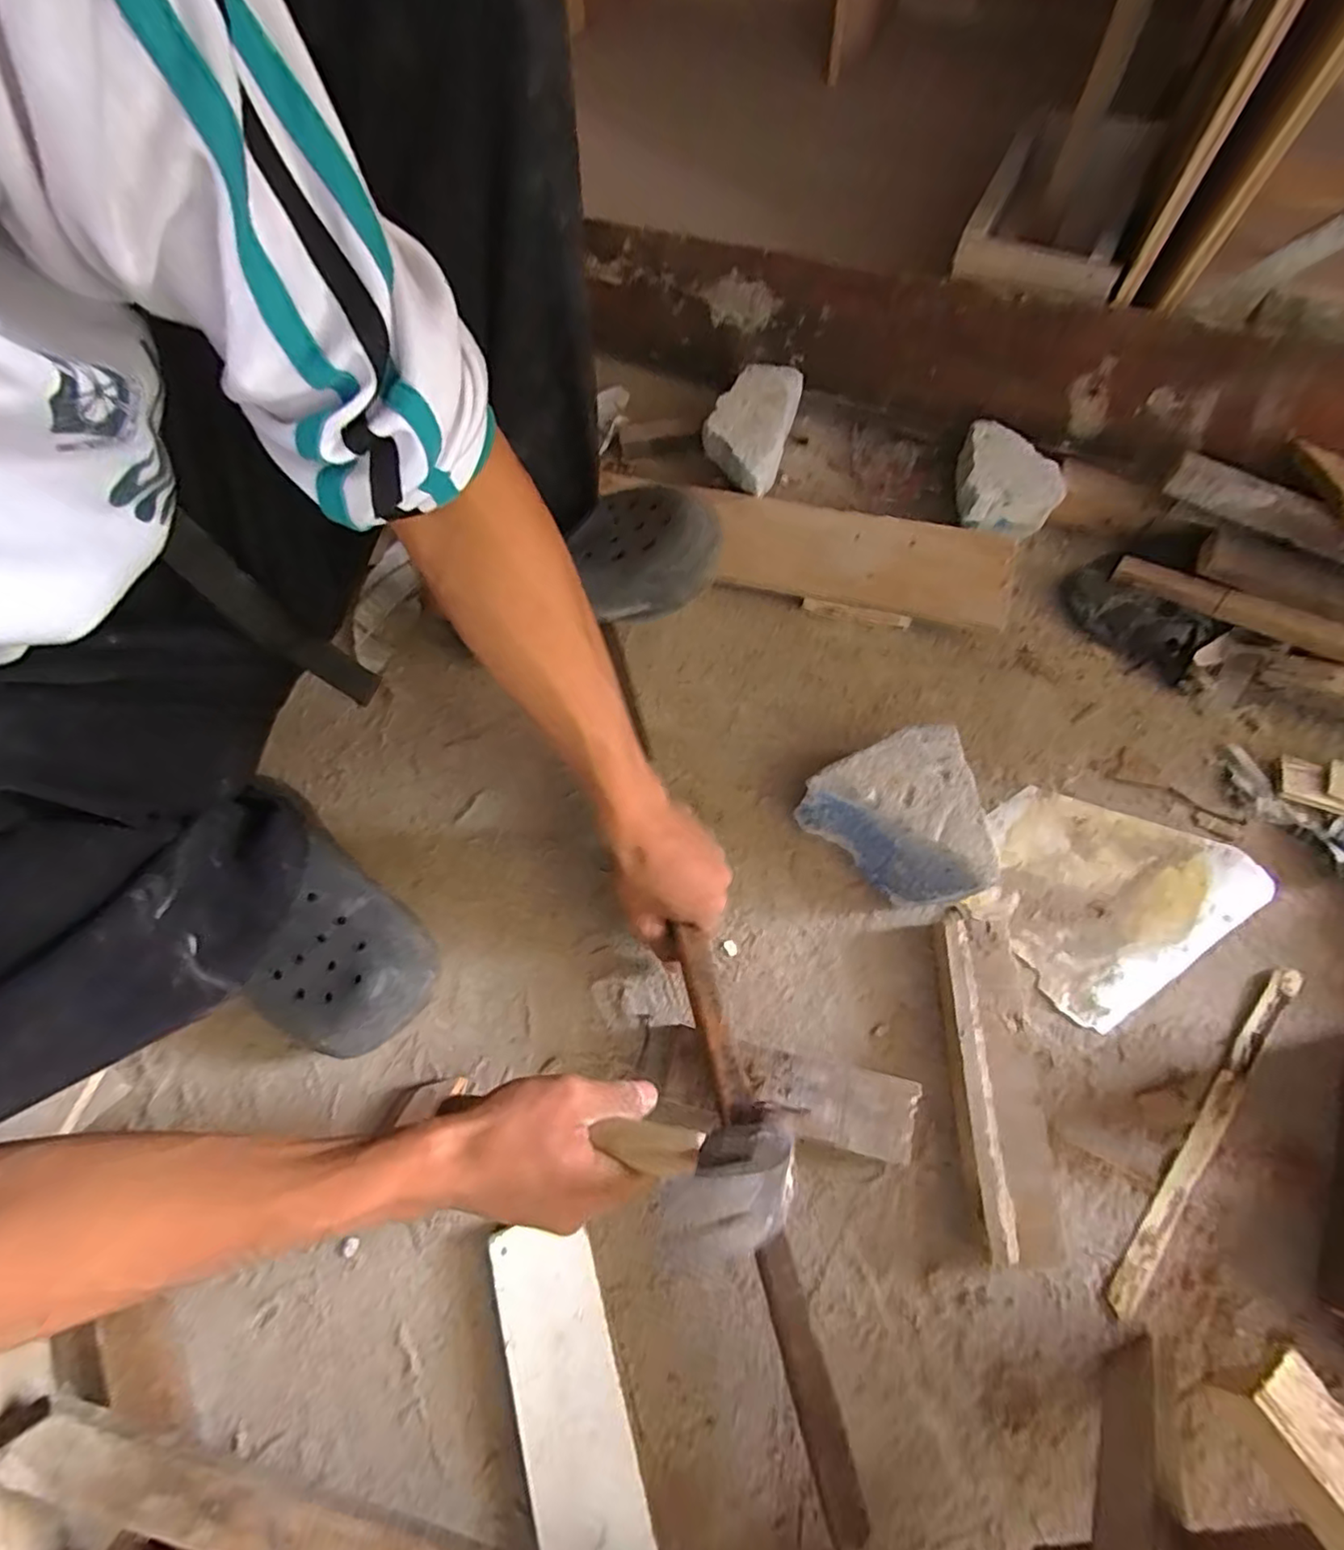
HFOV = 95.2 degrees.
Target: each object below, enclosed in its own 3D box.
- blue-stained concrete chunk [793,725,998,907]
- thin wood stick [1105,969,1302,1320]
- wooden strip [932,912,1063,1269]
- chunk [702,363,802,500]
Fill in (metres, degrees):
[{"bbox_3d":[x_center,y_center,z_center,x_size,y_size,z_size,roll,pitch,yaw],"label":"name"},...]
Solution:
[{"bbox_3d":[0.184,0.044,0.491,0.125,0.077,0.128,-22,68,-7],"label":"blue-stained concrete chunk"},{"bbox_3d":[0.380,0.248,0.434,0.020,0.005,0.278,40,74,17],"label":"thin wood stick"},{"bbox_3d":[0.230,0.214,0.439,0.054,0.029,0.213,0,67,2],"label":"wooden strip"},{"bbox_3d":[0.081,-0.370,0.645,0.083,0.058,0.157,15,70,9],"label":"chunk"}]

